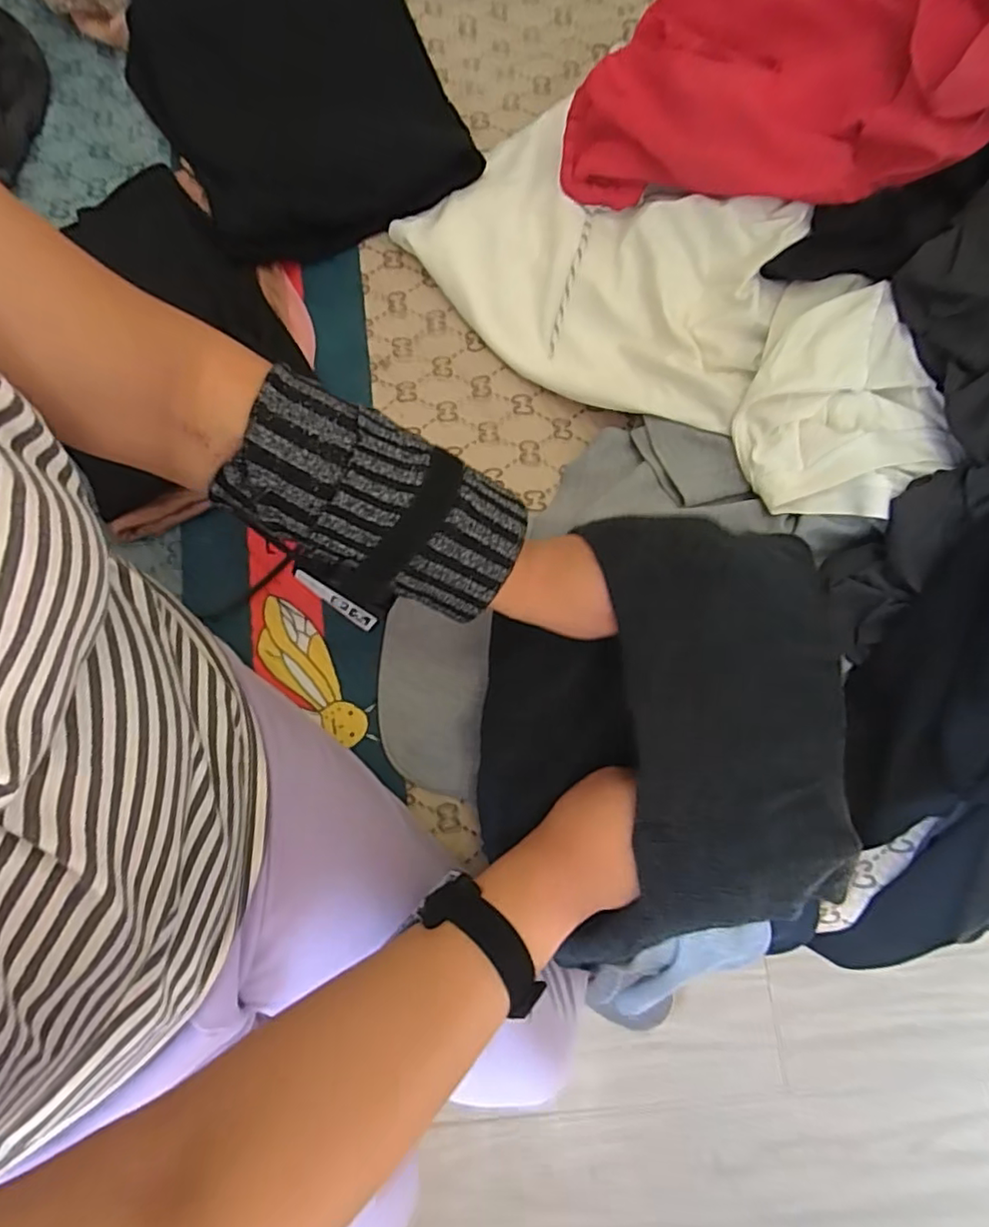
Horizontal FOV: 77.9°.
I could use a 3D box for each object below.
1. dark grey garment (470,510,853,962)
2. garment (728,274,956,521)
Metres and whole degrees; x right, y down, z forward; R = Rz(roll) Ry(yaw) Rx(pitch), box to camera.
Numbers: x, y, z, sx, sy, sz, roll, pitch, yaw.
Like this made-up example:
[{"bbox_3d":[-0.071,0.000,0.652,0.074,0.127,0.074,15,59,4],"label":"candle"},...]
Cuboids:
[{"bbox_3d":[0.103,0.084,0.389,0.219,0.128,0.255,11,77,1],"label":"dark grey garment"},{"bbox_3d":[0.283,-0.160,0.477,0.162,0.053,0.182,22,77,4],"label":"garment"}]

